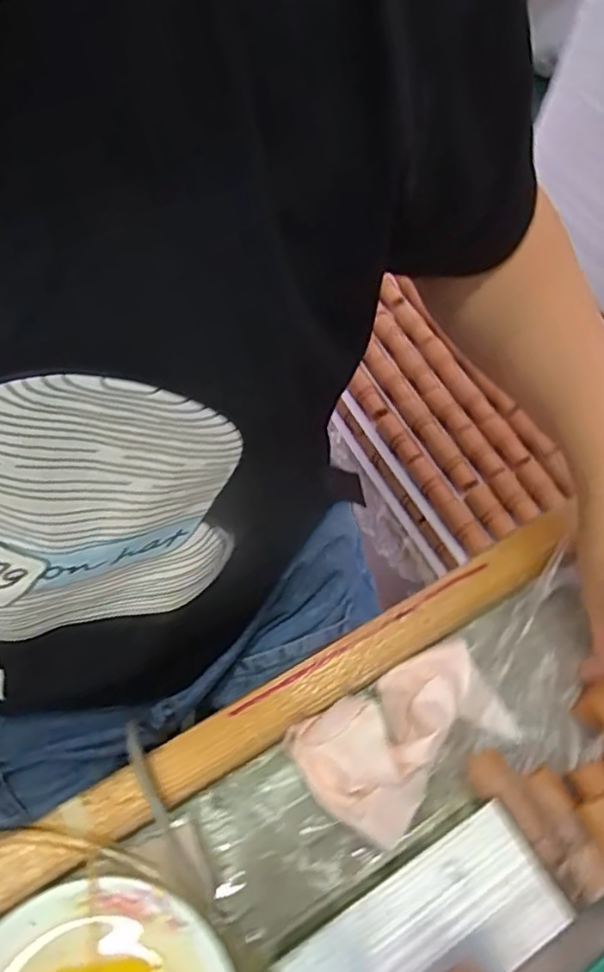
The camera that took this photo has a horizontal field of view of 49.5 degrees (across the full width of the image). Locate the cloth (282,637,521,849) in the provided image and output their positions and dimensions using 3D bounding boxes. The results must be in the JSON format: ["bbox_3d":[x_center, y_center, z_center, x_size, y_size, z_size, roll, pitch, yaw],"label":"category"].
[{"bbox_3d":[0.057,0.134,0.353,0.114,0.039,0.068,-29,65,-16],"label":"cloth"}]

